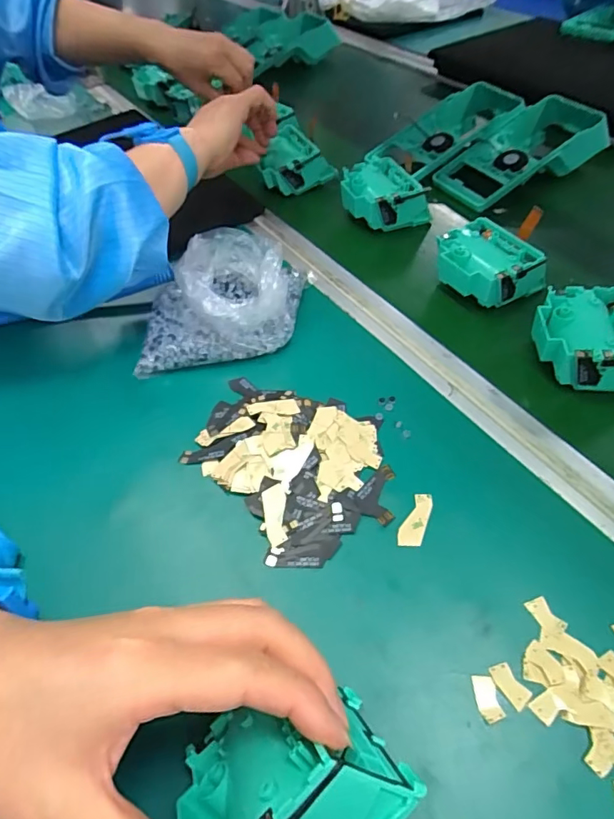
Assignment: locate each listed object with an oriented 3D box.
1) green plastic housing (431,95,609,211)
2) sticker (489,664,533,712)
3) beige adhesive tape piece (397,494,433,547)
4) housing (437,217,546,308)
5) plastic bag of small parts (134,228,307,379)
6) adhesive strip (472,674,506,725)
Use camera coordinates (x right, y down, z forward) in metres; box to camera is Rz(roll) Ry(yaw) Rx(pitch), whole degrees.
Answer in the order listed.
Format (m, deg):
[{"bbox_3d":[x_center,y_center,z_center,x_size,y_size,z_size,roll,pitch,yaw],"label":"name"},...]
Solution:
[{"bbox_3d":[0.237,-0.287,0.555,0.178,0.061,0.086,-25,53,-16],"label":"green plastic housing"},{"bbox_3d":[0.100,0.136,0.246,0.011,0.004,0.020,-32,56,-16],"label":"sticker"},{"bbox_3d":[0.066,0.067,0.303,0.014,0.004,0.037,20,57,12],"label":"beige adhesive tape piece"},{"bbox_3d":[0.155,-0.122,0.431,0.072,0.044,0.082,-32,55,-21],"label":"housing"},{"bbox_3d":[-0.068,-0.097,0.413,0.120,0.050,0.148,3,51,7],"label":"plastic bag of small parts"},{"bbox_3d":[0.088,0.140,0.241,0.010,0.004,0.020,-10,50,-4],"label":"adhesive strip"}]

